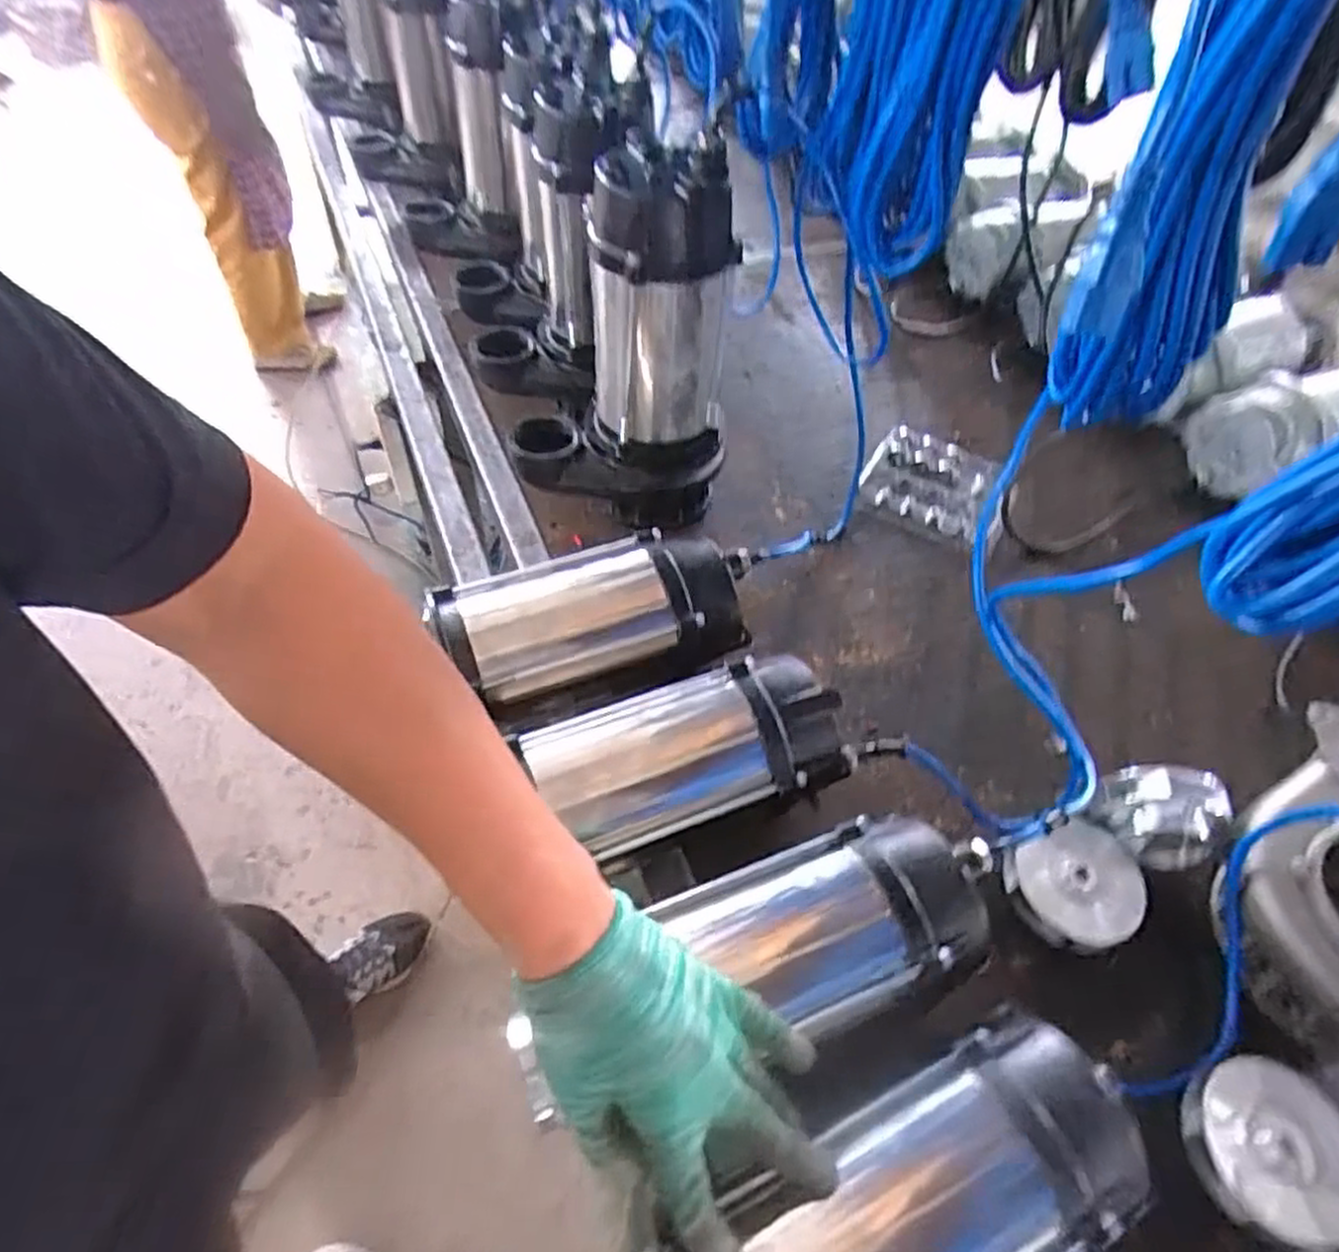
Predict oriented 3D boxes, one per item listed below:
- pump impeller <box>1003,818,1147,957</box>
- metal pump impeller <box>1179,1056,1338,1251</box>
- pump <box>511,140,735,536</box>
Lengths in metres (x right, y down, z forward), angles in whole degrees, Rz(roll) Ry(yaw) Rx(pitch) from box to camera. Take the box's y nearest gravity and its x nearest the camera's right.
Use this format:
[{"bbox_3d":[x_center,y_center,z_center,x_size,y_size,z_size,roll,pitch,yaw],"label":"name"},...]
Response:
[{"bbox_3d":[0.316,0.199,0.581,0.095,0.030,0.087,2,52,-3],"label":"pump impeller"},{"bbox_3d":[0.380,0.328,0.477,0.086,0.029,0.095,21,53,12],"label":"metal pump impeller"},{"bbox_3d":[-0.046,-0.258,0.731,0.205,0.333,0.131,4,52,-2],"label":"pump"}]

